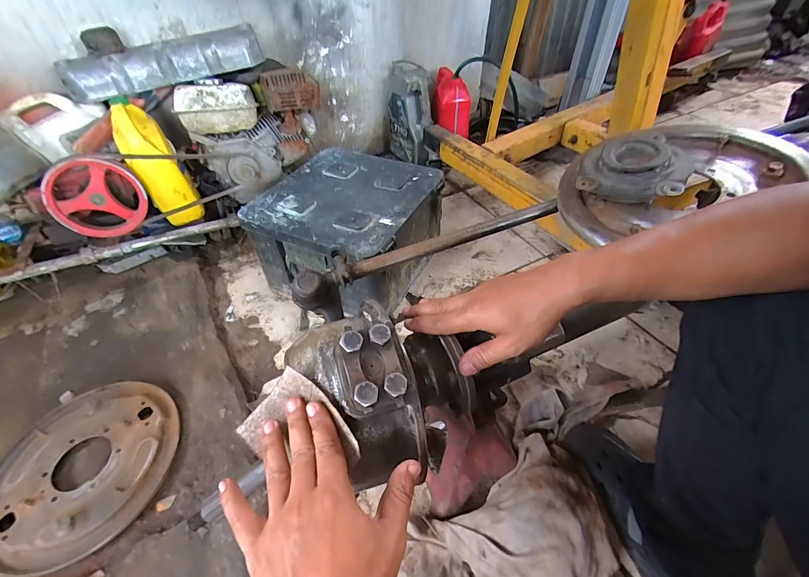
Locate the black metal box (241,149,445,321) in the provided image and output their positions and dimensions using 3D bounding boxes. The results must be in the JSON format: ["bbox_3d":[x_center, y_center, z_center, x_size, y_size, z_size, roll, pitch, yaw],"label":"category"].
[{"bbox_3d":[-0.135,-0.157,0.929,0.366,0.206,0.368,18,49,20],"label":"black metal box"}]

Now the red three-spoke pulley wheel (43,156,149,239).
[{"bbox_3d":[-0.716,-0.209,0.848,0.186,0.179,0.034,-29,51,-23],"label":"red three-spoke pulley wheel"}]

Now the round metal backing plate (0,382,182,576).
[{"bbox_3d":[-0.552,0.300,0.625,0.272,0.033,0.292,1,44,-1],"label":"round metal backing plate"}]

